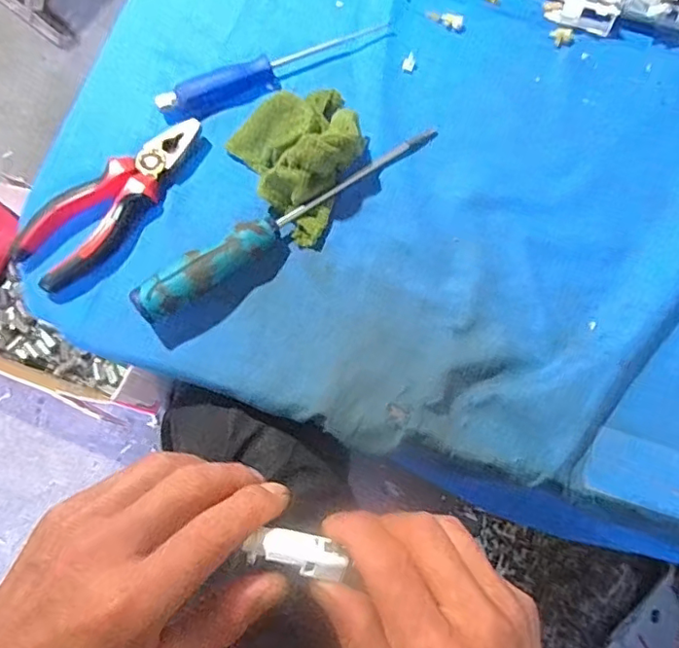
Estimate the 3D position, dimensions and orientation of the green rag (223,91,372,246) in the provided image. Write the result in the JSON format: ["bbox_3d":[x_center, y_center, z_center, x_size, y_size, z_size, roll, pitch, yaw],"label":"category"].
[{"bbox_3d":[-0.022,-0.125,0.405,0.093,0.045,0.103,-38,76,-9],"label":"green rag"}]

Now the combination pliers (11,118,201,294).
[{"bbox_3d":[-0.157,-0.086,0.406,0.153,0.019,0.057,-38,76,-9],"label":"combination pliers"}]

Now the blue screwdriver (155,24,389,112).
[{"bbox_3d":[-0.049,-0.200,0.436,0.186,0.018,0.019,-24,75,-5],"label":"blue screwdriver"}]

